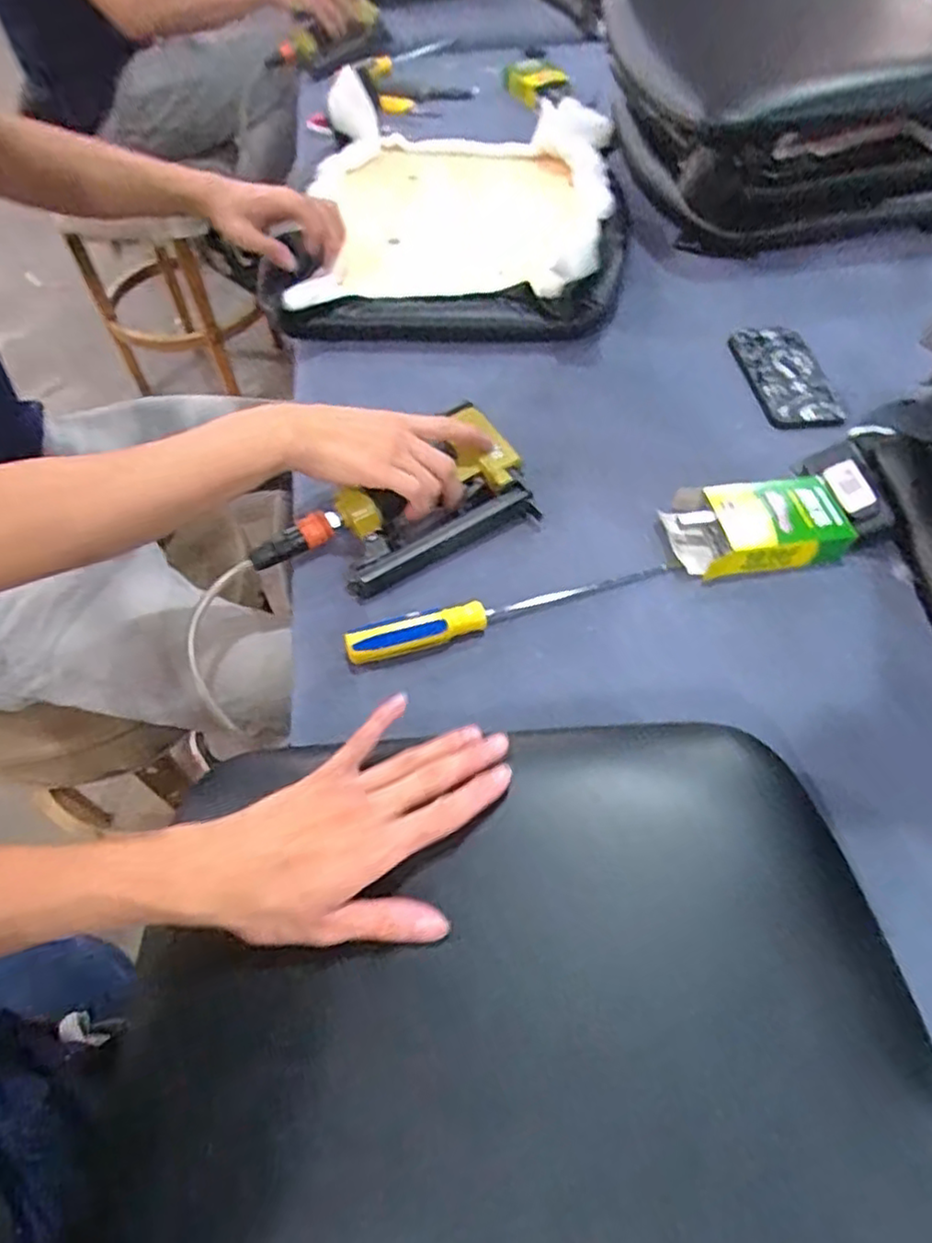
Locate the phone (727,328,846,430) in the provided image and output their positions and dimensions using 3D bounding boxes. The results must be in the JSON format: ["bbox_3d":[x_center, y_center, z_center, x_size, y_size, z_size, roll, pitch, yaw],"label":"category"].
[{"bbox_3d":[0.352,-0.269,0.744,0.091,0.005,0.163,-2,57,-4],"label":"phone"}]

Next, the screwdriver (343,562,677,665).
[{"bbox_3d":[0.042,-0.015,0.564,0.286,0.022,0.026,-16,58,-10],"label":"screwdriver"}]

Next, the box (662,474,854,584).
[{"bbox_3d":[0.258,-0.089,0.606,0.145,0.034,0.090,-6,57,-4],"label":"box"}]

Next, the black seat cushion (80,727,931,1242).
[{"bbox_3d":[0.028,0.274,0.328,0.418,0.057,0.446,0,56,0],"label":"black seat cushion"}]

